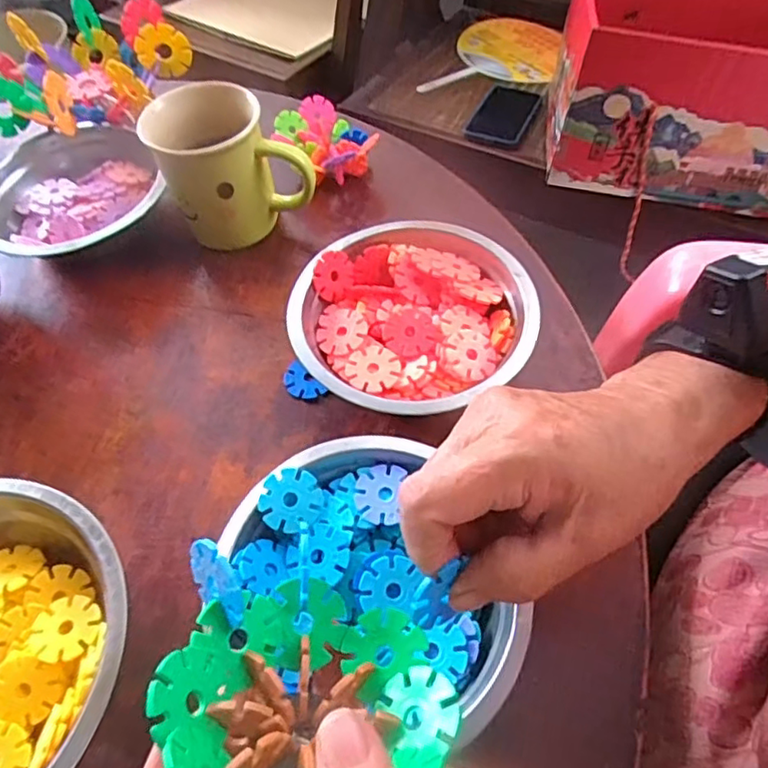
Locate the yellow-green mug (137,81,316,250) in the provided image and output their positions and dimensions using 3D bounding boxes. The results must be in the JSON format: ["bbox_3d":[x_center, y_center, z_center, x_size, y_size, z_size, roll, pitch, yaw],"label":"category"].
[{"bbox_3d":[-0.109,-0.156,0.441,0.105,0.096,0.069,-13,57,-5],"label":"yellow-green mug"}]

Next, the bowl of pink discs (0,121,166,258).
[{"bbox_3d":[-0.235,-0.138,0.465,0.134,0.048,0.120,-29,60,-15],"label":"bowl of pink discs"}]

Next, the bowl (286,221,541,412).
[{"bbox_3d":[0.016,-0.036,0.379,0.142,0.045,0.135,-1,57,2],"label":"bowl"}]

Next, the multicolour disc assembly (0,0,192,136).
[{"bbox_3d":[-0.252,-0.259,0.499,0.168,0.055,0.145,-29,60,-15],"label":"multicolour disc assembly"}]

